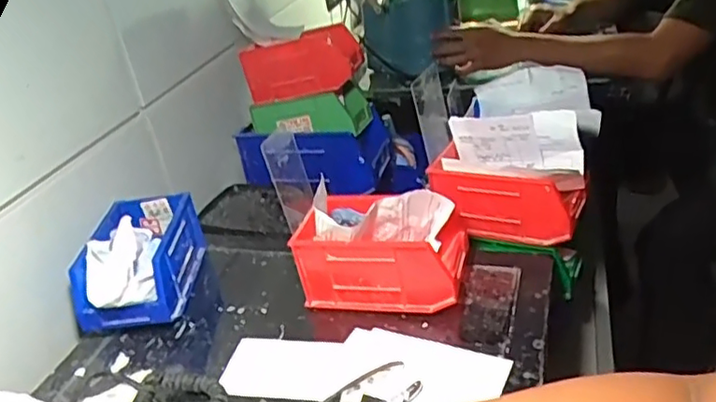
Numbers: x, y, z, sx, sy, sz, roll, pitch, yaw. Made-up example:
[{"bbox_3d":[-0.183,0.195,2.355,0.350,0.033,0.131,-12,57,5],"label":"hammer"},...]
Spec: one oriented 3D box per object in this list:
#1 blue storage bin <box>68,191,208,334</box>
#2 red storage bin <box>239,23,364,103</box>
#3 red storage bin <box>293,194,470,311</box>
[{"bbox_3d":[-0.255,0.076,0.728,0.101,0.093,0.182,-6,29,6],"label":"blue storage bin"},{"bbox_3d":[-0.085,-0.213,0.962,0.176,0.082,0.088,-4,30,9],"label":"red storage bin"},{"bbox_3d":[0.027,0.058,0.676,0.174,0.095,0.091,0,31,16],"label":"red storage bin"}]

